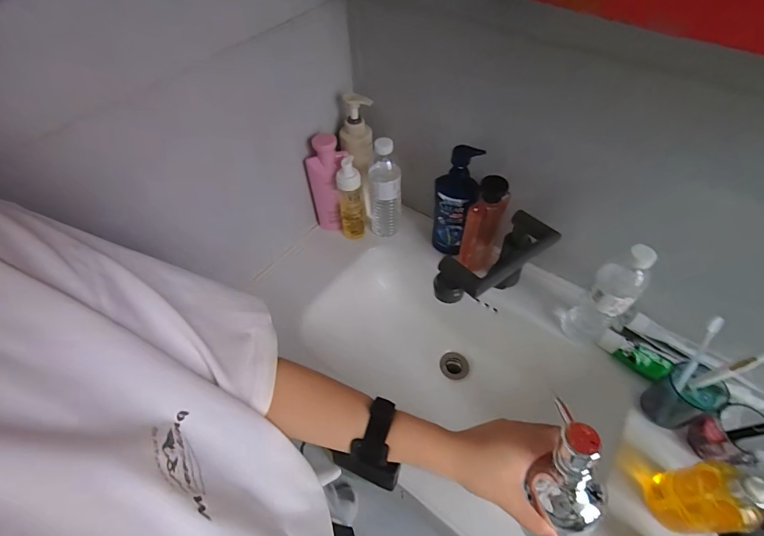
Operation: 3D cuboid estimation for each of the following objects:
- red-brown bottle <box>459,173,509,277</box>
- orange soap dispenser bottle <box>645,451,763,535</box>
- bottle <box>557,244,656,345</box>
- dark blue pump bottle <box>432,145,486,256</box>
[{"bbox_3d":[0.194,-0.077,0.698,0.072,0.210,0.063,20,56,16],"label":"red-brown bottle"},{"bbox_3d":[0.391,0.264,0.435,0.056,0.188,0.073,-4,53,-1],"label":"orange soap dispenser bottle"},{"bbox_3d":[0.349,0.048,0.590,0.058,0.231,0.071,-32,59,-21],"label":"bottle"},{"bbox_3d":[0.138,-0.123,0.699,0.076,0.235,0.058,26,52,20],"label":"dark blue pump bottle"}]

